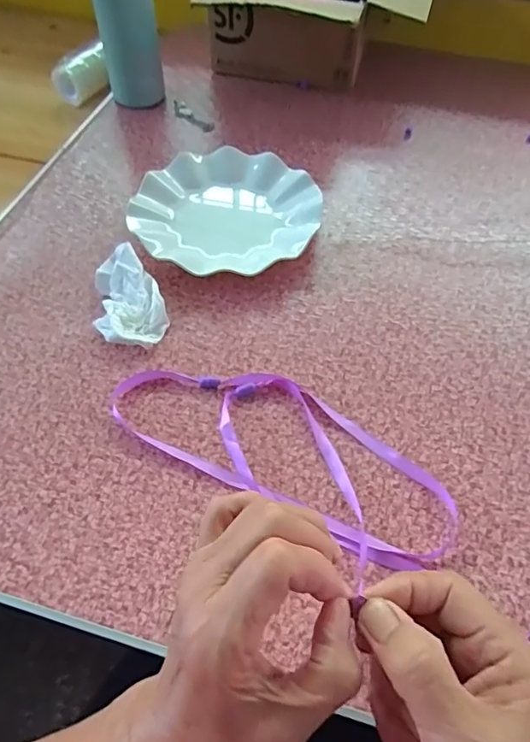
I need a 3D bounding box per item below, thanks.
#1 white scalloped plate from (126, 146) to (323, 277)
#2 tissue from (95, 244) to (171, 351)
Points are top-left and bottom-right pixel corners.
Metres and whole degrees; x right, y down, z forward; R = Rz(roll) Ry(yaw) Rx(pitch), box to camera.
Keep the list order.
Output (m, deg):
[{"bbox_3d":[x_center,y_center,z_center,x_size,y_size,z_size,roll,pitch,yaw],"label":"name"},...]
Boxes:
[{"bbox_3d":[-0.039,-0.159,0.512,0.172,0.026,0.177,1,55,-1],"label":"white scalloped plate"},{"bbox_3d":[-0.119,-0.064,0.444,0.056,0.030,0.093,-12,57,-10],"label":"tissue"}]

